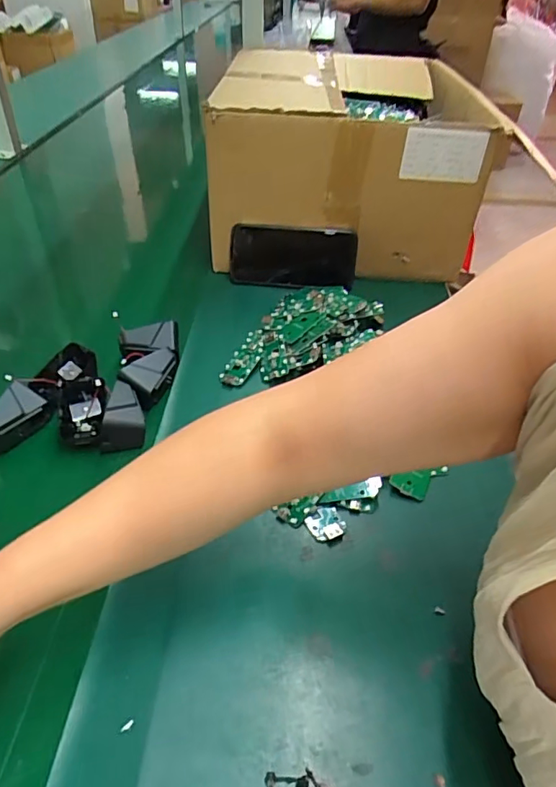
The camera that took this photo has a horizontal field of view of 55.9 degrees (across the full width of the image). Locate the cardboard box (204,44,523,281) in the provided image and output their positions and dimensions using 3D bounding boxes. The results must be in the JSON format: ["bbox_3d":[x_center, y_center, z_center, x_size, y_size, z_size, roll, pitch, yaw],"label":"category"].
[{"bbox_3d":[0.104,-0.395,0.862,0.373,0.205,0.501,4,40,2],"label":"cardboard box"}]

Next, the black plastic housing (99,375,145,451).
[{"bbox_3d":[-0.153,0.019,0.511,0.041,0.040,0.063,-9,42,-13],"label":"black plastic housing"}]

